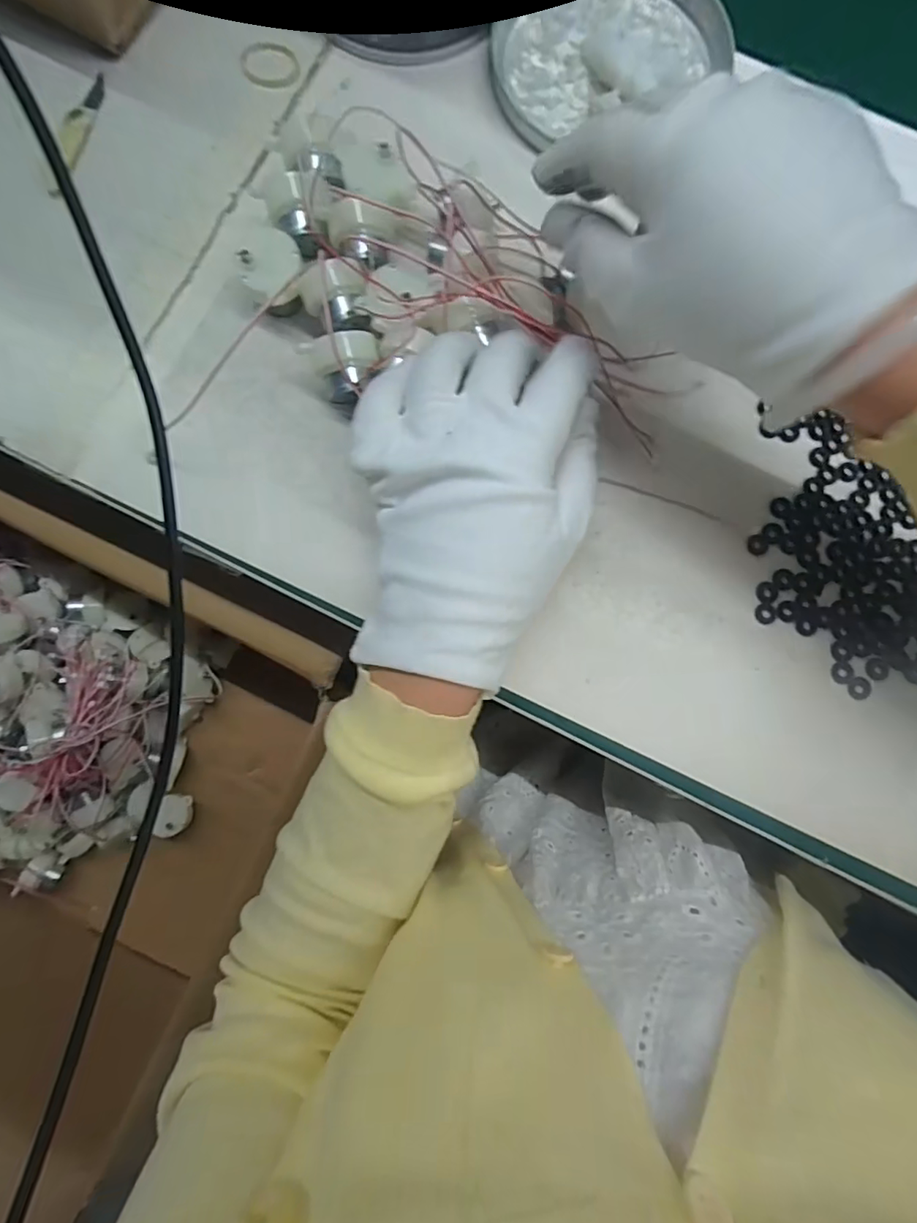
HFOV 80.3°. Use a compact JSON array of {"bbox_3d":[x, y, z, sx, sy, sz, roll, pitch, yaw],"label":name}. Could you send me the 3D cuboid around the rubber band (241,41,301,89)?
[{"bbox_3d":[-0.104,-0.302,0.298,0.032,0.004,0.026,7,83,-1],"label":"rubber band"}]

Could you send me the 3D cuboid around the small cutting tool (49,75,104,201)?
[{"bbox_3d":[-0.204,-0.257,0.292,0.013,0.010,0.071,20,83,1],"label":"small cutting tool"}]

